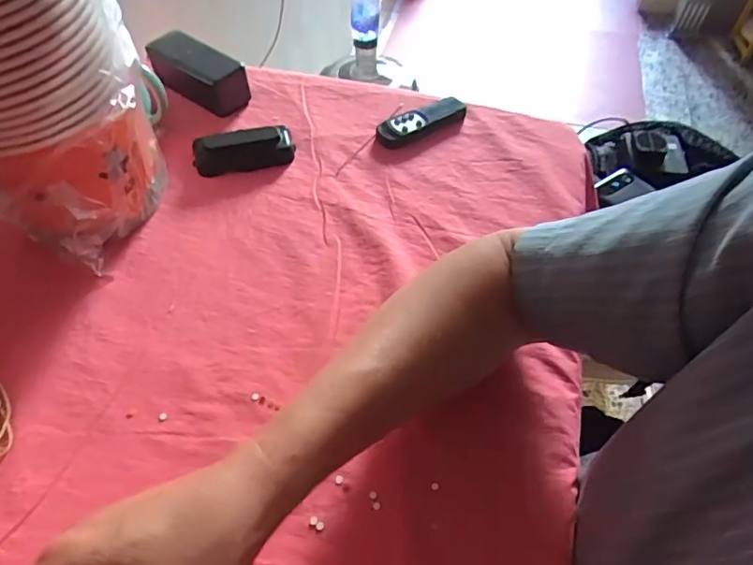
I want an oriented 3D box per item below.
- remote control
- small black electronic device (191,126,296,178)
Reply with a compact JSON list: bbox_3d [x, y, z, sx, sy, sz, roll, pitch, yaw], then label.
[{"bbox_3d":[0.053,-0.188,0.625,0.116,0.014,0.038,-25,58,-18],"label":"remote control"},{"bbox_3d":[-0.147,-0.149,0.592,0.107,0.027,0.041,-13,55,-10],"label":"small black electronic device"}]

